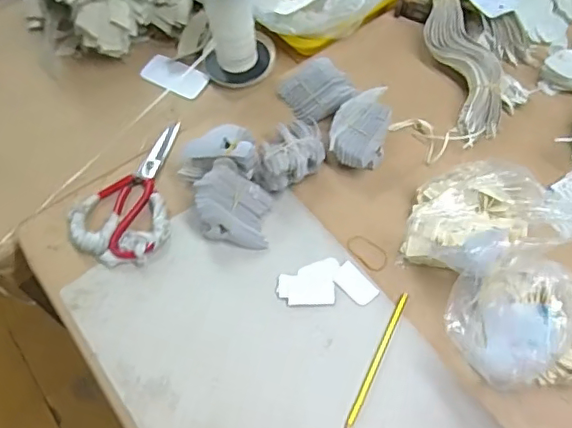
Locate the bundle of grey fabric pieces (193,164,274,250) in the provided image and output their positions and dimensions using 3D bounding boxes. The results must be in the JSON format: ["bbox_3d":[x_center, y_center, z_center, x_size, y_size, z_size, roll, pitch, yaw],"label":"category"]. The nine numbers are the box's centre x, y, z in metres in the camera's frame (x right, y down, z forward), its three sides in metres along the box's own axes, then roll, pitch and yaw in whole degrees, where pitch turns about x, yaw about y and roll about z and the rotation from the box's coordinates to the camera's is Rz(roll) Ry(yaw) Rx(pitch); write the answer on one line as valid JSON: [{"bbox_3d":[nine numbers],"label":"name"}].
[{"bbox_3d":[-0.066,-0.012,0.681,0.093,0.055,0.083,10,63,8],"label":"bundle of grey fabric pieces"}]

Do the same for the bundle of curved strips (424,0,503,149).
[{"bbox_3d":[0.244,-0.222,0.787,0.079,0.047,0.280,-9,62,-2],"label":"bundle of curved strips"}]

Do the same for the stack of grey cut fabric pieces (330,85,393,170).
[{"bbox_3d":[0.095,-0.112,0.722,0.071,0.068,0.105,14,63,10],"label":"stack of grey cut fabric pieces"}]

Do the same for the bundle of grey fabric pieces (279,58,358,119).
[{"bbox_3d":[0.043,-0.169,0.771,0.068,0.045,0.093,-36,66,-16],"label":"bundle of grey fabric pieces"}]

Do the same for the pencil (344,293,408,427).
[{"bbox_3d":[0.098,0.157,0.611,0.011,0.004,0.166,24,65,15],"label":"pencil"}]

